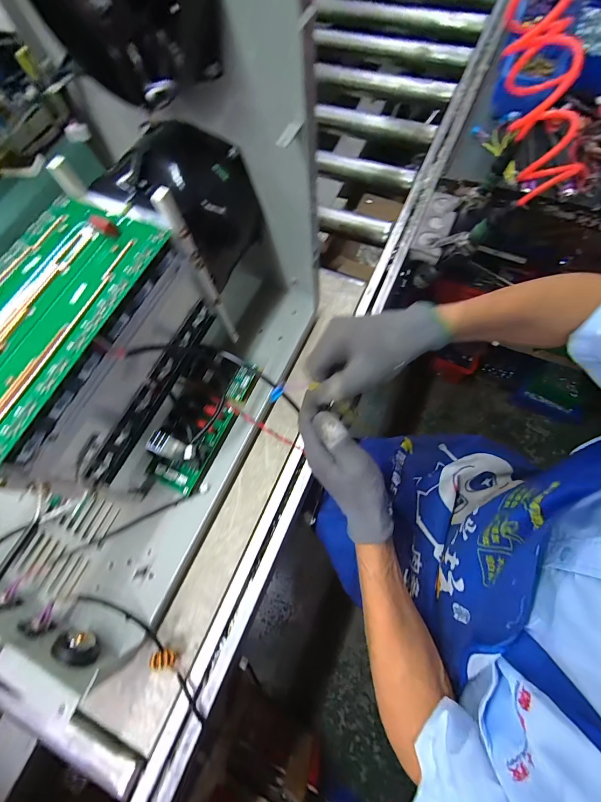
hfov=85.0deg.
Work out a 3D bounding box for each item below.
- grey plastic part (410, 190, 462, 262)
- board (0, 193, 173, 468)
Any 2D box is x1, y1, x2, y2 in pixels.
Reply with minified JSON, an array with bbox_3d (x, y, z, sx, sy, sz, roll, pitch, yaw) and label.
[{"bbox_3d":[0.256,-0.329,0.624,0.057,0.035,0.153,21,73,12],"label":"grey plastic part"},{"bbox_3d":[-0.242,-0.066,0.284,0.133,0.015,0.276,23,71,9],"label":"board"}]

